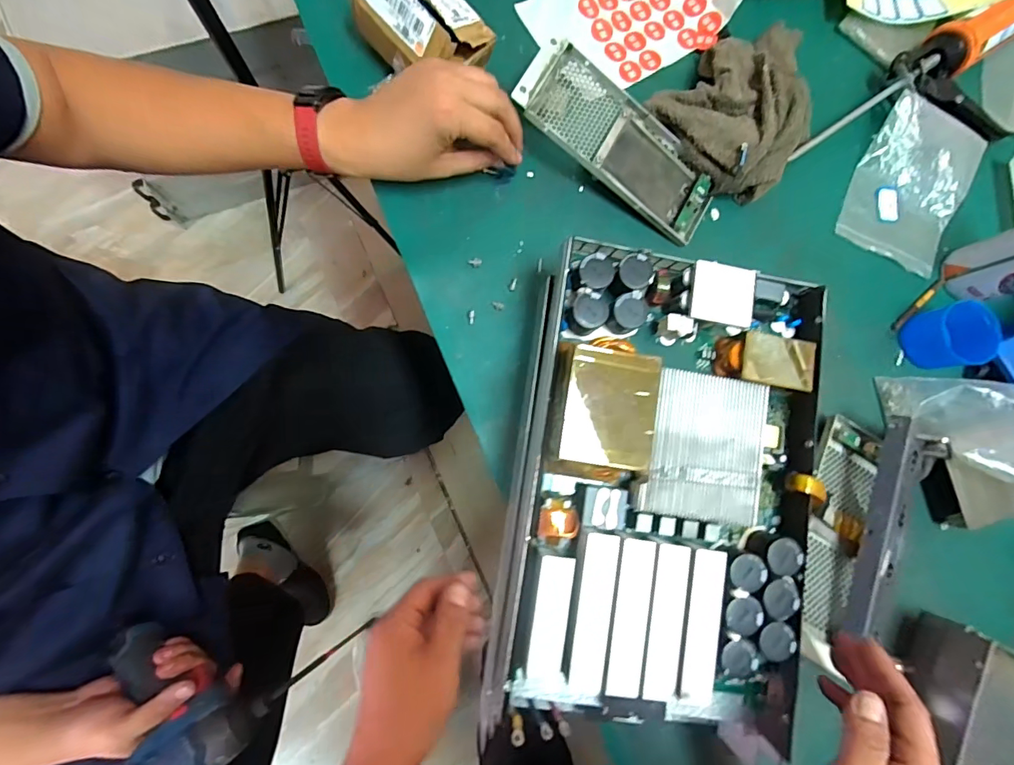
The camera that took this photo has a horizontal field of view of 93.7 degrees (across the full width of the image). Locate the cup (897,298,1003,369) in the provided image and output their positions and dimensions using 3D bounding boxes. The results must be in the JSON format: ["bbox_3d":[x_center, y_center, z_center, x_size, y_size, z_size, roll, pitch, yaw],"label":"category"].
[{"bbox_3d":[0.455,-0.048,0.488,0.060,0.048,0.063,1,83,-7],"label":"cup"}]

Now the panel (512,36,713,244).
[{"bbox_3d":[0.114,-0.235,0.468,0.218,0.019,0.089,34,80,-15],"label":"panel"}]

